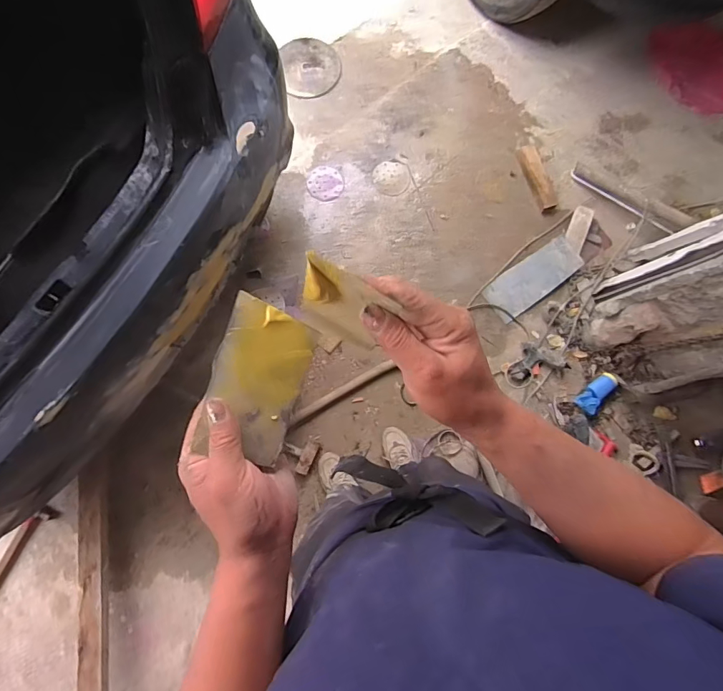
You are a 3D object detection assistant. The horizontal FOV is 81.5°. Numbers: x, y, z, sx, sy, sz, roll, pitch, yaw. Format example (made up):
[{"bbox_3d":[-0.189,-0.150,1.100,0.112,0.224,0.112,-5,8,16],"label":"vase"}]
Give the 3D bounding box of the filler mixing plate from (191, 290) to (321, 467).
[{"bbox_3d":[-0.088,0.032,0.357,0.073,0.005,0.133,17,97,-21],"label":"filler mixing plate"}]

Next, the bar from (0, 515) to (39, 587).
[{"bbox_3d":[-1.157,0.720,1.350,0.037,0.041,0.372,23,81,1],"label":"bar"}]

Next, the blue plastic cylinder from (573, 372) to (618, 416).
[{"bbox_3d":[0.860,0.173,1.520,0.169,0.050,0.078,-44,86,-8],"label":"blue plastic cylinder"}]

